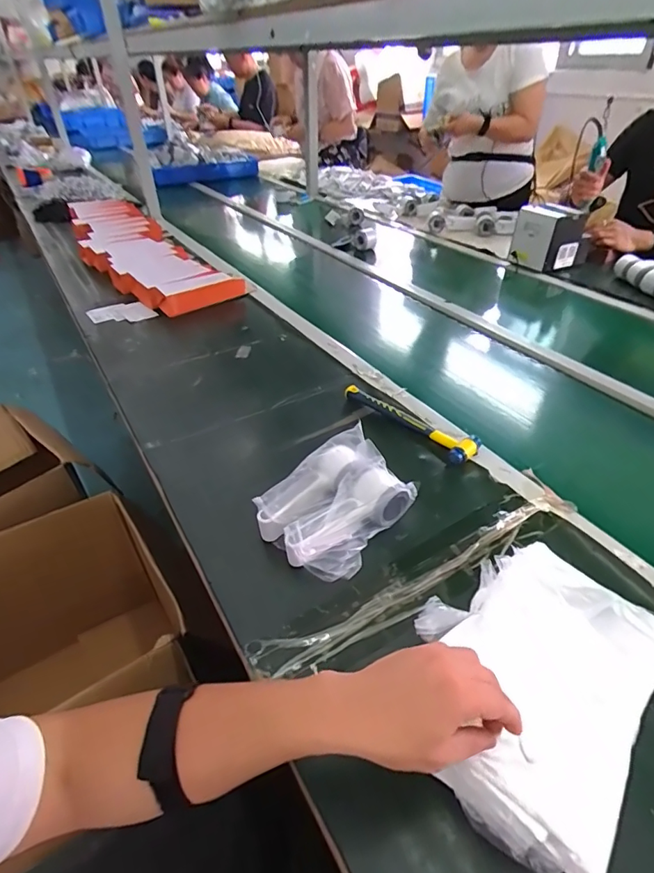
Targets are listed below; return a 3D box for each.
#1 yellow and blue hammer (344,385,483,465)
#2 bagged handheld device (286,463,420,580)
[{"bbox_3d":[0.125,-0.026,0.748,0.242,0.024,0.052,30,47,34],"label":"yellow and blue hammer"},{"bbox_3d":[0.031,0.097,0.570,0.080,0.062,0.171,25,45,30],"label":"bagged handheld device"}]

